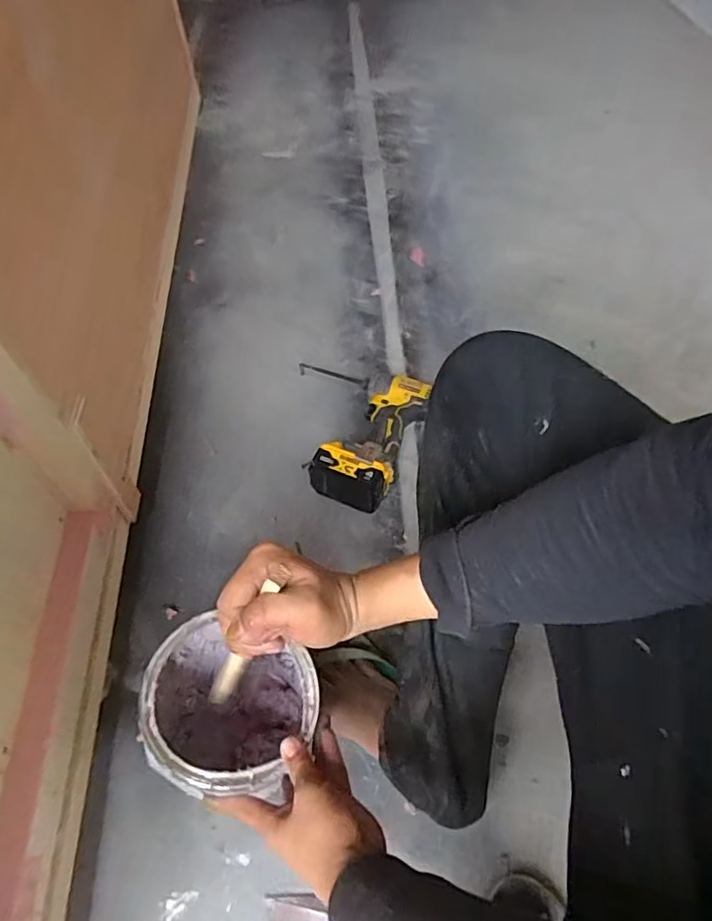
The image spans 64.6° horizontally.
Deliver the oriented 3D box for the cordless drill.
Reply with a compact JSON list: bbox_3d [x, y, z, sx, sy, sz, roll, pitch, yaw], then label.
[{"bbox_3d":[-0.024,-0.061,0.913,0.240,0.079,0.240,18,59,13],"label":"cordless drill"}]

